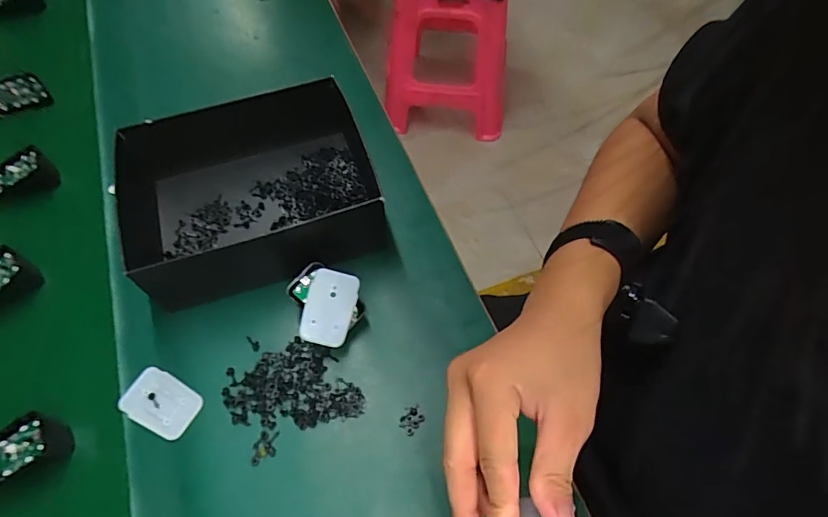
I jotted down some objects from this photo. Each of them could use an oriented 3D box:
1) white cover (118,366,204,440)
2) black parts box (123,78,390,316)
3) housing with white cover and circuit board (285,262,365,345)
[{"bbox_3d":[-0.225,0.128,0.431,0.068,0.004,0.045,25,62,14],"label":"white cover"},{"bbox_3d":[-0.167,-0.068,0.504,0.243,0.081,0.185,-16,60,-9],"label":"black parts box"},{"bbox_3d":[-0.084,0.047,0.457,0.066,0.045,0.069,13,60,7],"label":"housing with white cover and circuit board"}]

